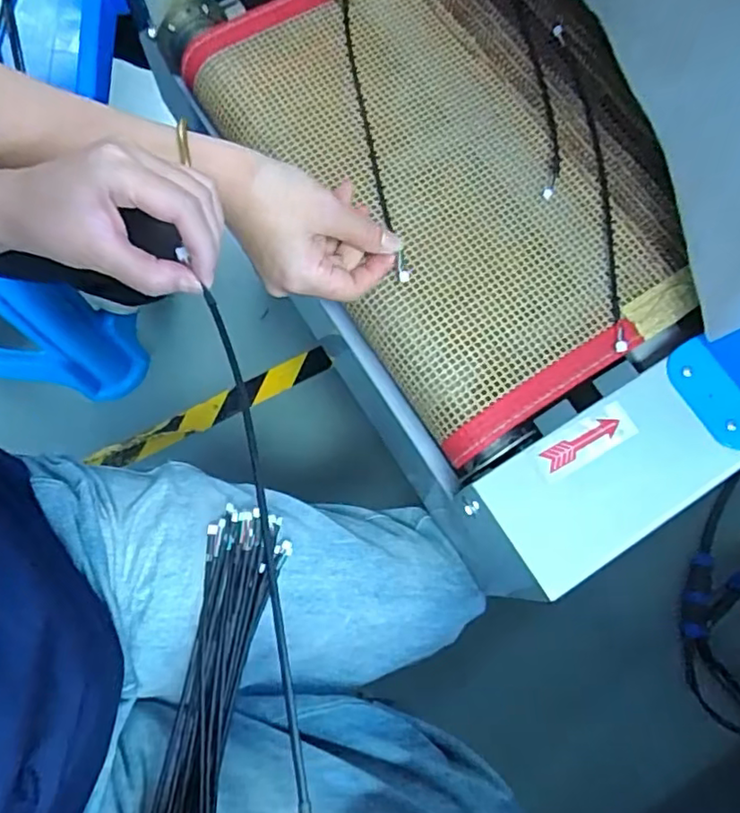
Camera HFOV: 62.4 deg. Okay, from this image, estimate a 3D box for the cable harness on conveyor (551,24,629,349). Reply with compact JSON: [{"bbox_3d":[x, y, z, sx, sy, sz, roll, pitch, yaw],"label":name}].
[{"bbox_3d":[0.170,-0.171,0.463,0.020,0.015,0.277,-4,74,-2],"label":"cable harness on conveyor"}]

